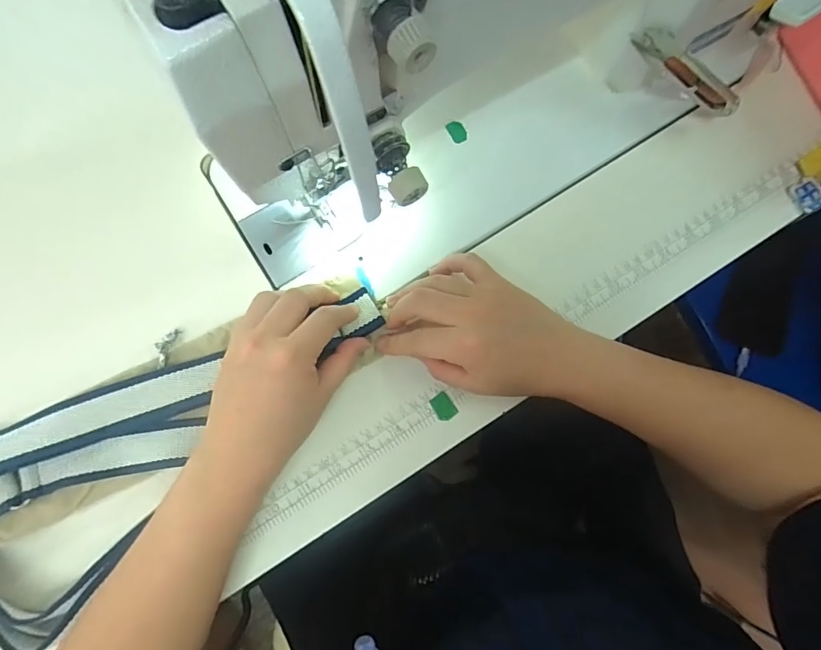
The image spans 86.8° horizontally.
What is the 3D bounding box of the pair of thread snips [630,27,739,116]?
[{"bbox_3d":[0.207,-0.190,0.326,0.103,0.020,0.021,20,76,-23],"label":"pair of thread snips"}]

